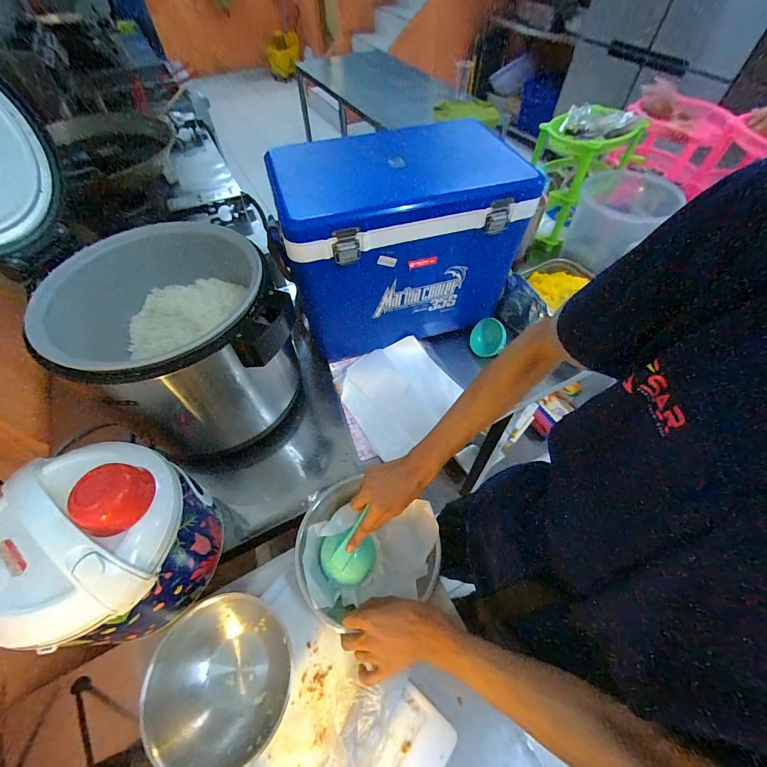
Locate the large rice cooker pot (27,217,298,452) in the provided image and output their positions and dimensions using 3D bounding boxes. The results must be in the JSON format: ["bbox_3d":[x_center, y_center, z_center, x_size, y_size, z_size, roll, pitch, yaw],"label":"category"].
[{"bbox_3d":[-0.388,-0.063,0.715,0.358,0.357,0.374,-36,62,-22],"label":"large rice cooker pot"}]

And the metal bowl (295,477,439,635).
[{"bbox_3d":[-0.030,0.274,0.603,0.234,0.075,0.209,-16,57,-10],"label":"metal bowl"}]

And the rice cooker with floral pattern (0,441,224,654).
[{"bbox_3d":[-0.406,0.225,0.509,0.230,0.227,0.257,8,56,6],"label":"rice cooker with floral pattern"}]

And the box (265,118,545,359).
[{"bbox_3d":[0.034,-0.332,0.819,0.490,0.394,0.318,-14,56,-9],"label":"box"}]

